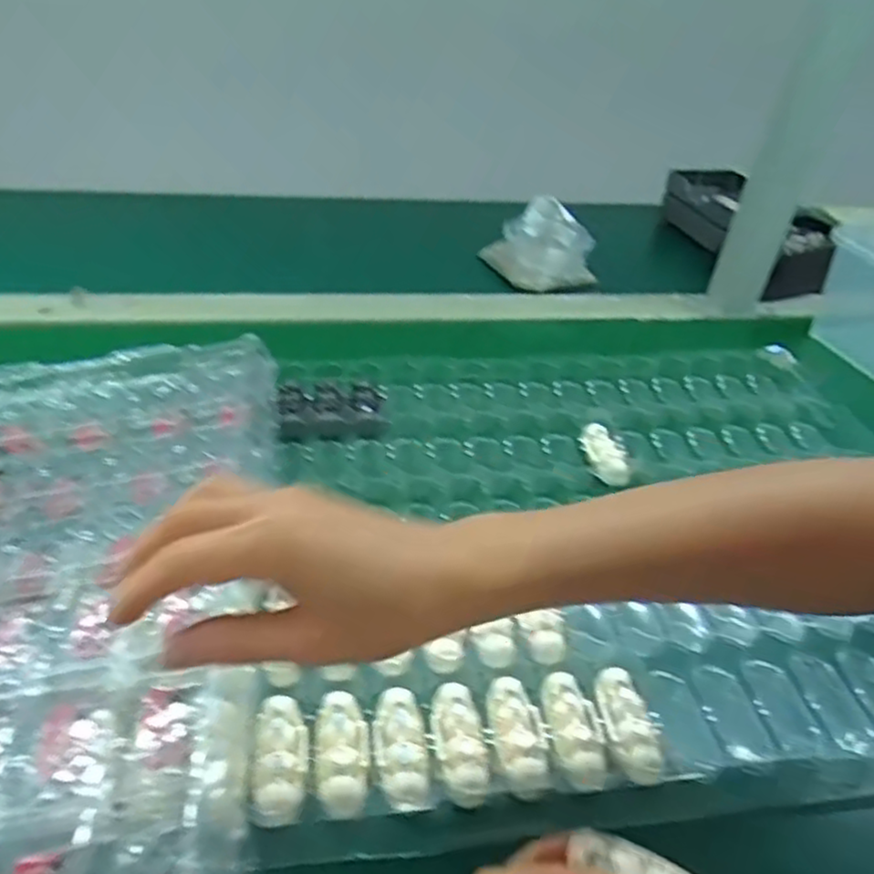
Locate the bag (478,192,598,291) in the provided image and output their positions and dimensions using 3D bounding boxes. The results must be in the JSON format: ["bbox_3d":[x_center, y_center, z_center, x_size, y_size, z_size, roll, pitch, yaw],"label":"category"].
[{"bbox_3d":[0.113,-0.216,0.807,0.092,0.074,0.103,-17,44,-25],"label":"bag"}]

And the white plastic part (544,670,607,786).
[{"bbox_3d":[0.073,0.154,0.387,0.024,0.010,0.062,-1,39,-8],"label":"white plastic part"}]

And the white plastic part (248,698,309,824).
[{"bbox_3d":[-0.078,0.159,0.360,0.026,0.009,0.065,-1,39,-8],"label":"white plastic part"}]

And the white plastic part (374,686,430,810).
[{"bbox_3d":[-0.019,0.158,0.371,0.025,0.008,0.060,-4,40,-11],"label":"white plastic part"}]

